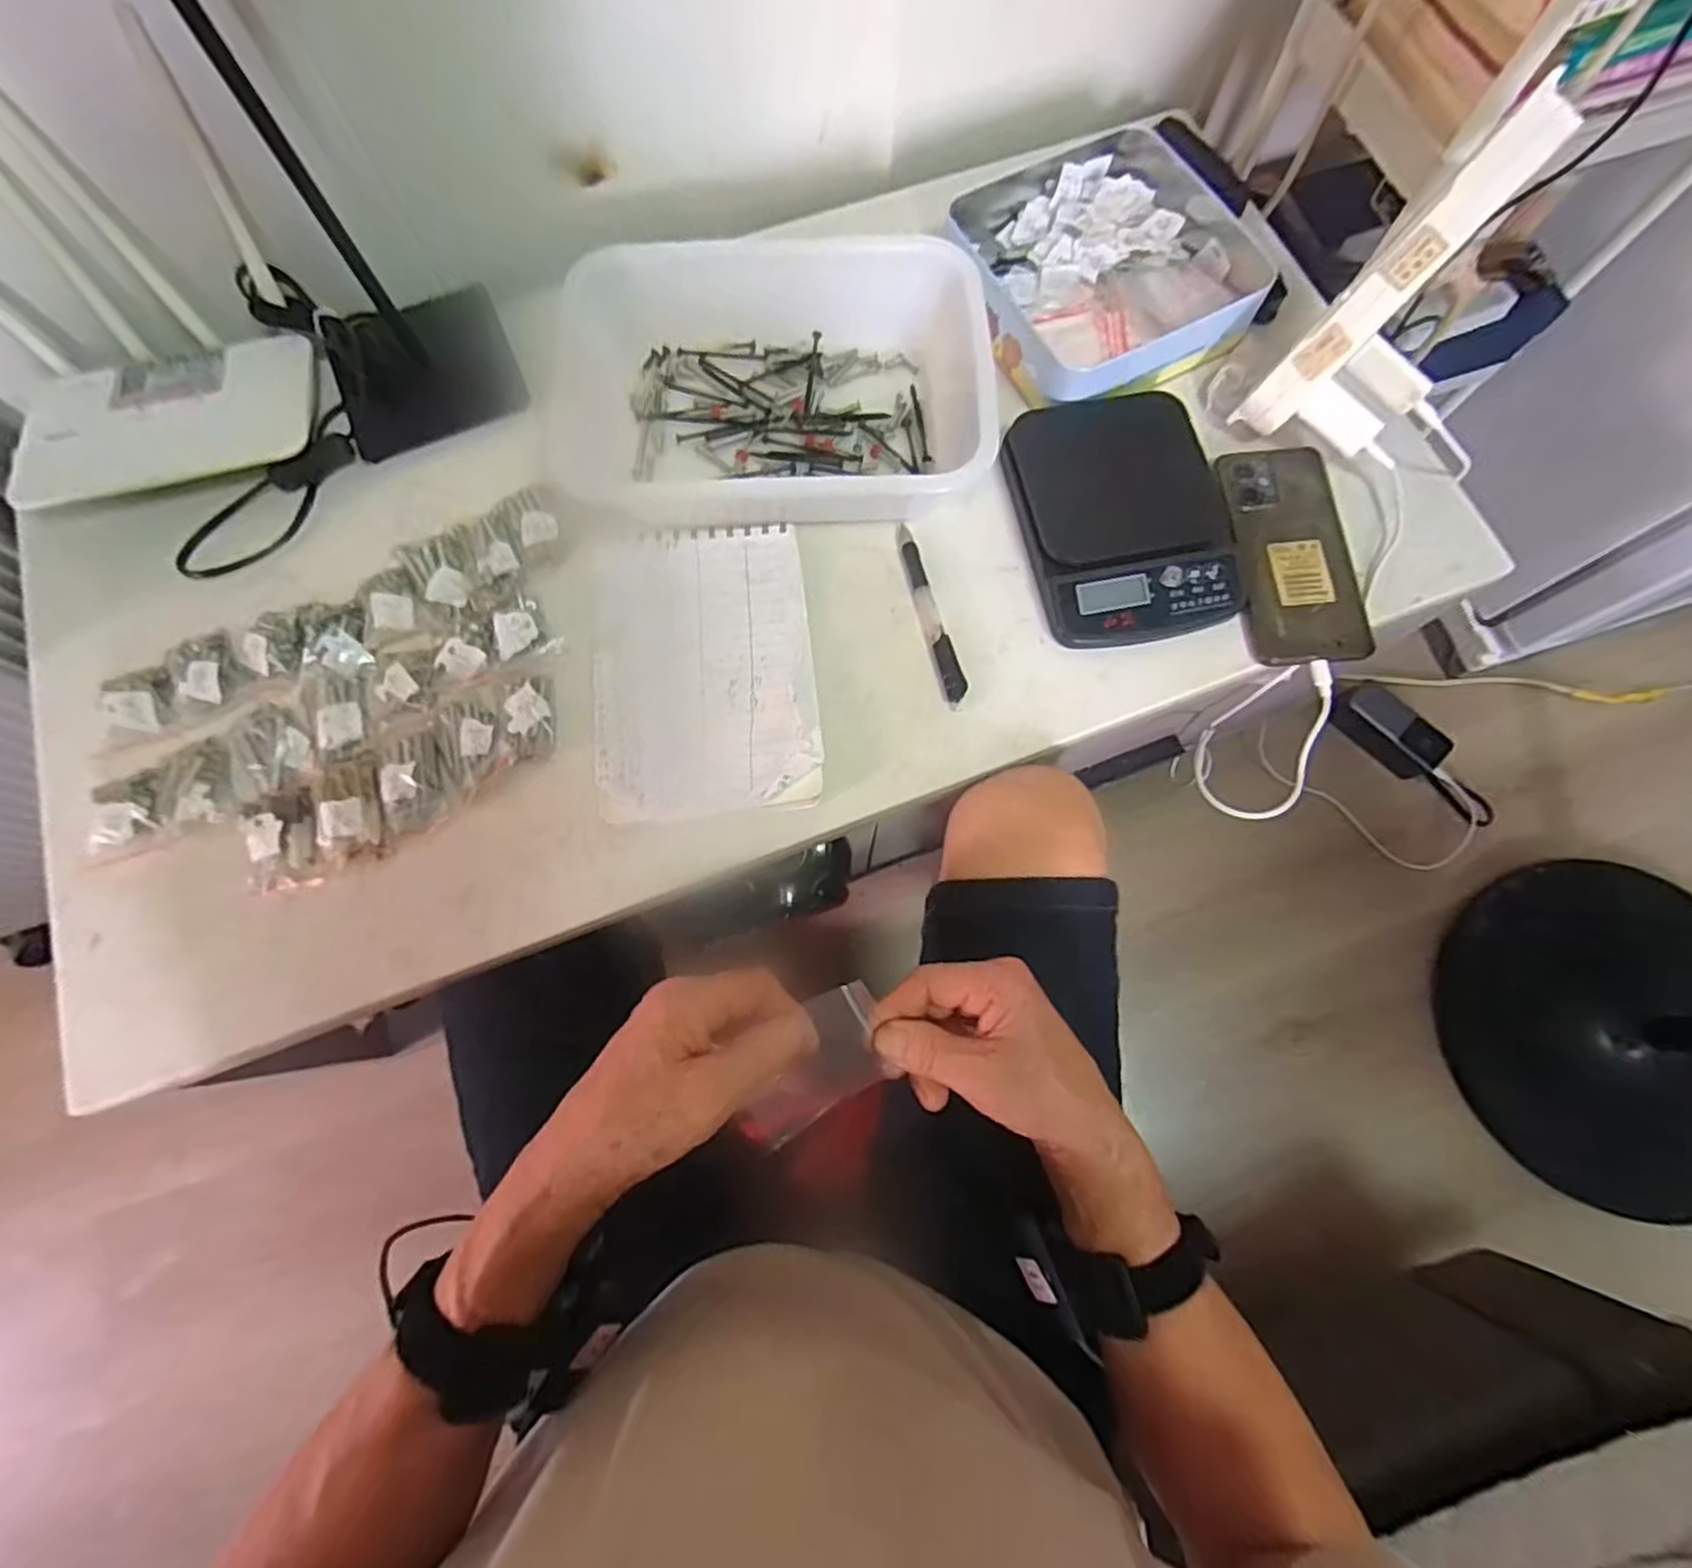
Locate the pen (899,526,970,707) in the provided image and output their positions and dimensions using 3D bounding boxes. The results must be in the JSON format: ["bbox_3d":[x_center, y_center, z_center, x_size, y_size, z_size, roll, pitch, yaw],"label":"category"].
[{"bbox_3d":[0.059,-0.117,0.488,0.016,0.009,0.135,-14,80,-4],"label":"pen"}]

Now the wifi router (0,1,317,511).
[{"bbox_3d":[-0.481,-0.310,0.450,0.207,0.134,0.191,-15,75,-4],"label":"wifi router"}]

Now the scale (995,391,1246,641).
[{"bbox_3d":[0.198,-0.188,0.499,0.145,0.024,0.177,-13,79,-4],"label":"scale"}]

